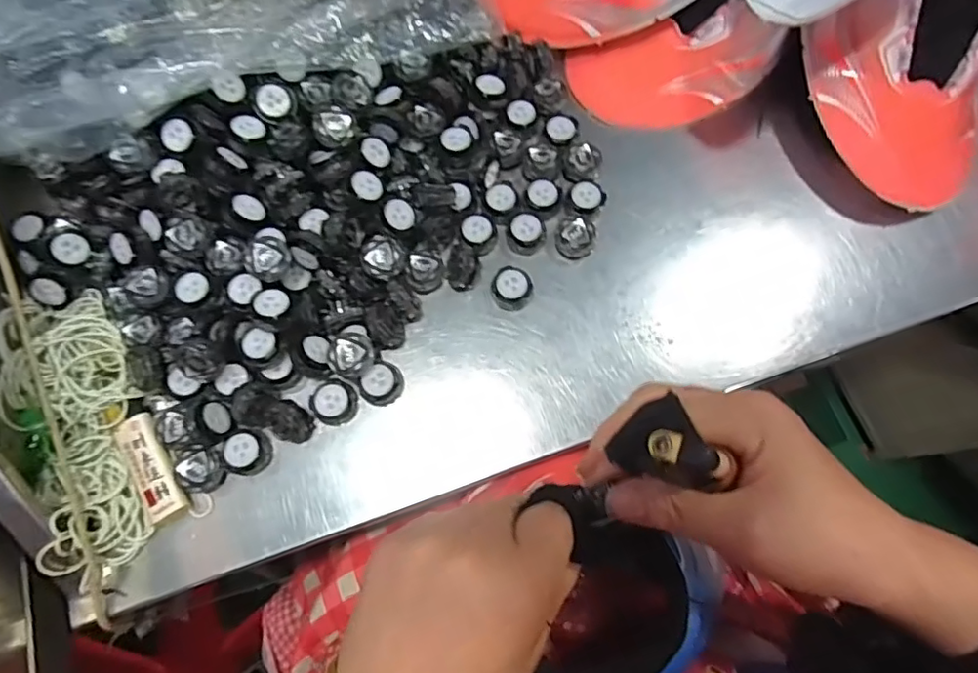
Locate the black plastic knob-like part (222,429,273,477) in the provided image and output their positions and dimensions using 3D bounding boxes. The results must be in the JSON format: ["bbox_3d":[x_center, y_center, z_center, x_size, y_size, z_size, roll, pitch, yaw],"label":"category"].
[{"bbox_3d":[-0.148,0.071,0.349,0.026,0.014,0.028,0,73,-1],"label":"black plastic knob-like part"}]

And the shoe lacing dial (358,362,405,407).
[{"bbox_3d":[-0.067,0.030,0.361,0.024,0.010,0.027,40,77,11],"label":"shoe lacing dial"}]

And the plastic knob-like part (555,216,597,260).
[{"bbox_3d":[0.059,-0.069,0.394,0.026,0.015,0.025,-14,74,-5],"label":"plastic knob-like part"}]

